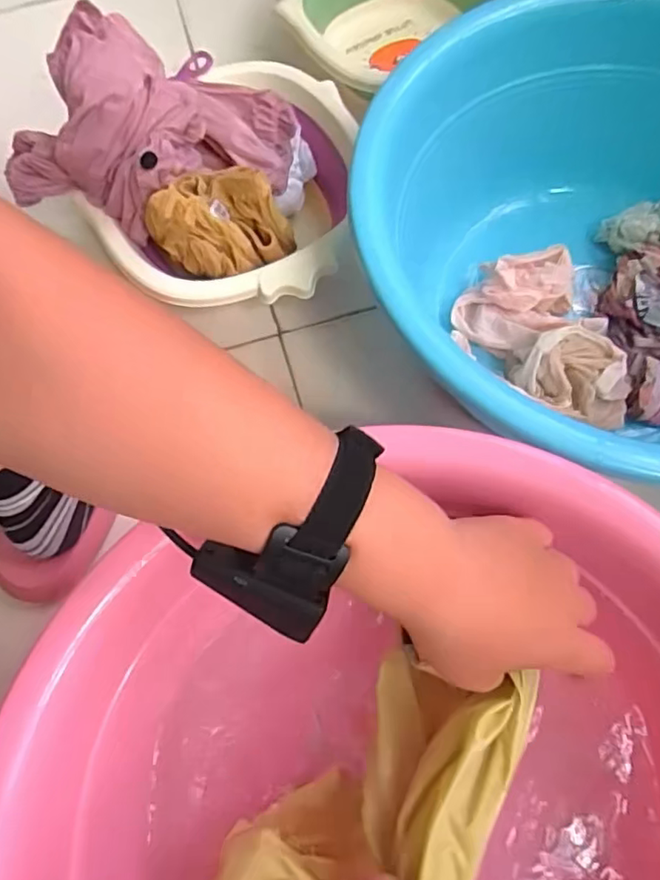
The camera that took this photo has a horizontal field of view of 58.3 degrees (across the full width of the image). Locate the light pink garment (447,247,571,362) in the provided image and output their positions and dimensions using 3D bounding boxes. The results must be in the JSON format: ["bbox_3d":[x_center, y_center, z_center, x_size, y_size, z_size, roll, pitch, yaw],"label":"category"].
[{"bbox_3d":[0.180,-0.135,0.562,0.111,0.043,0.086,-43,73,-13],"label":"light pink garment"}]

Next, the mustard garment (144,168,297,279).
[{"bbox_3d":[-0.096,-0.191,0.523,0.117,0.069,0.071,-15,69,-3],"label":"mustard garment"}]

